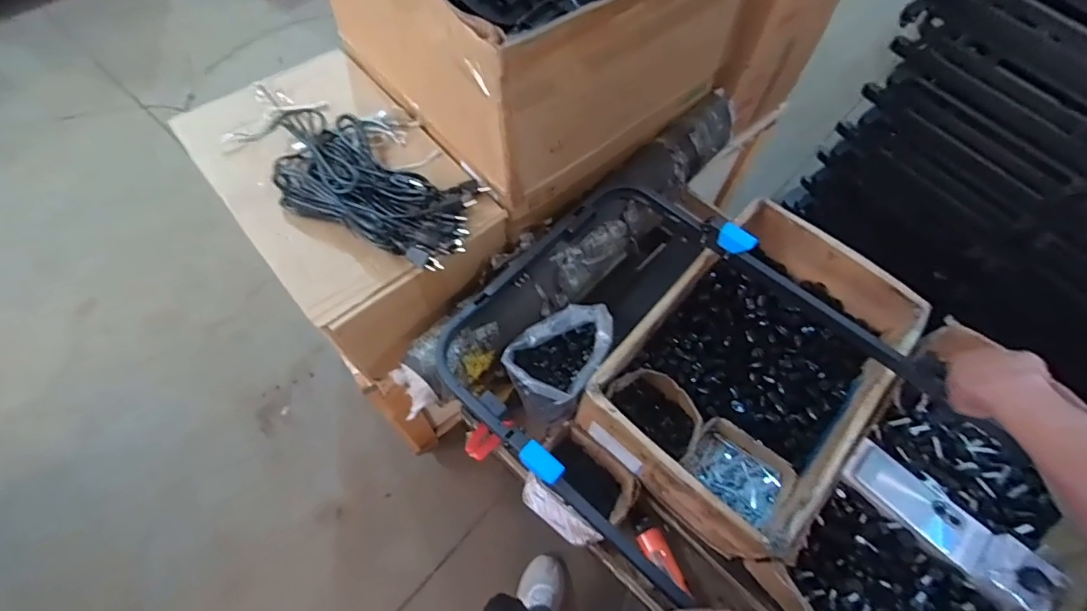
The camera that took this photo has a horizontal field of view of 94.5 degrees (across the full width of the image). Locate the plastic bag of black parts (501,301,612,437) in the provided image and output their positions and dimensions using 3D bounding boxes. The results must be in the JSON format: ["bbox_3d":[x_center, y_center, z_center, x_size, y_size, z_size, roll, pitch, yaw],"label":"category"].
[{"bbox_3d":[0.021,0.106,0.888,0.136,0.189,0.186,27,64,12],"label":"plastic bag of black parts"}]

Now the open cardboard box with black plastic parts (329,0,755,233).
[{"bbox_3d":[-0.025,-0.576,0.906,0.576,0.306,0.606,-37,69,-19],"label":"open cardboard box with black plastic parts"}]

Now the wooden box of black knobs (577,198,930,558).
[{"bbox_3d":[0.350,0.098,0.864,0.341,0.147,0.528,39,67,17],"label":"wooden box of black knobs"}]

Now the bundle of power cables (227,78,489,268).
[{"bbox_3d":[-0.330,-0.245,0.852,0.512,0.052,0.245,25,64,11],"label":"bundle of power cables"}]

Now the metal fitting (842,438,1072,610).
[{"bbox_3d":[0.610,0.332,0.759,0.093,0.054,0.280,-36,58,-20],"label":"metal fitting"}]

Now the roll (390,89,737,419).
[{"bbox_3d":[0.093,-0.137,0.911,0.139,0.100,0.863,40,68,18],"label":"roll"}]

